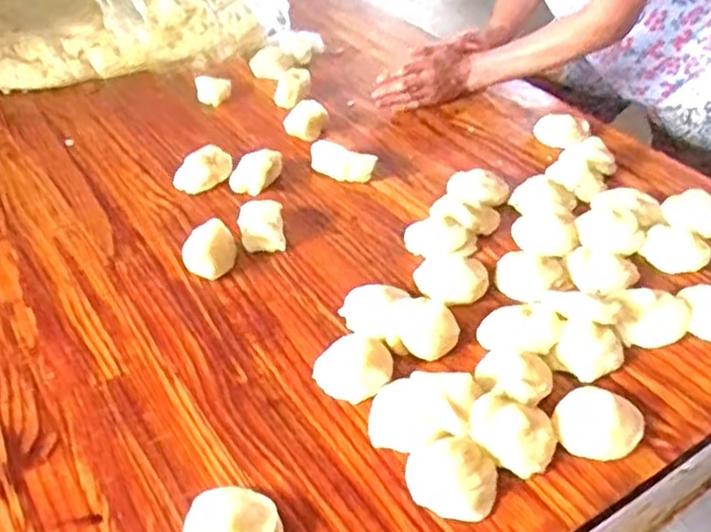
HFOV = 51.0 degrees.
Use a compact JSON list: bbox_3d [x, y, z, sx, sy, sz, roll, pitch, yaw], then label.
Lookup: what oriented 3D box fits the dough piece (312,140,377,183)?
[{"bbox_3d":[-0.023,-0.152,1.103,0.103,0.035,0.047,16,43,19],"label":"dough piece"}]

